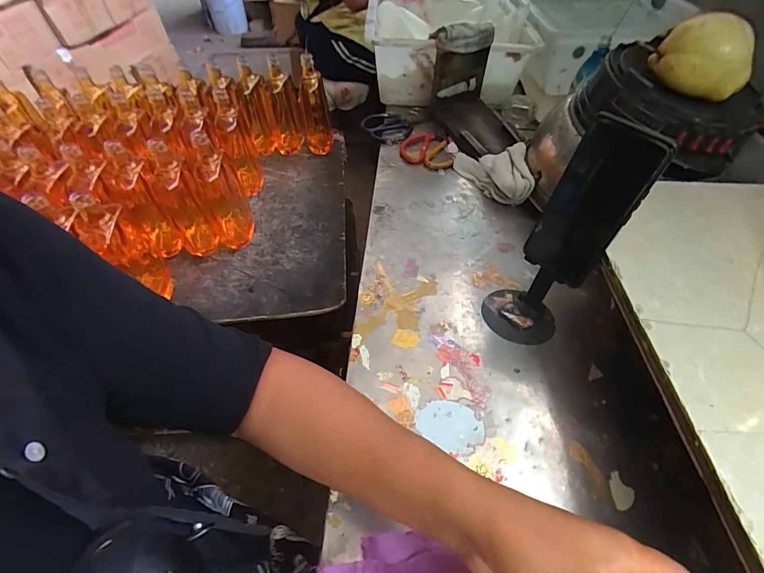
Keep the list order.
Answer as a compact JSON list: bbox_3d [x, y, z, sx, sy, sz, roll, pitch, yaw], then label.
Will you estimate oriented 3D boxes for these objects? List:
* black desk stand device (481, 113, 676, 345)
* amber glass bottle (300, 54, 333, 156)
[{"bbox_3d":[0.189,-0.042,0.410,0.094,0.235,0.095,31,55,23],"label":"black desk stand device"},{"bbox_3d":[-0.146,-0.405,0.850,0.057,0.205,0.072,-7,48,-3],"label":"amber glass bottle"}]

